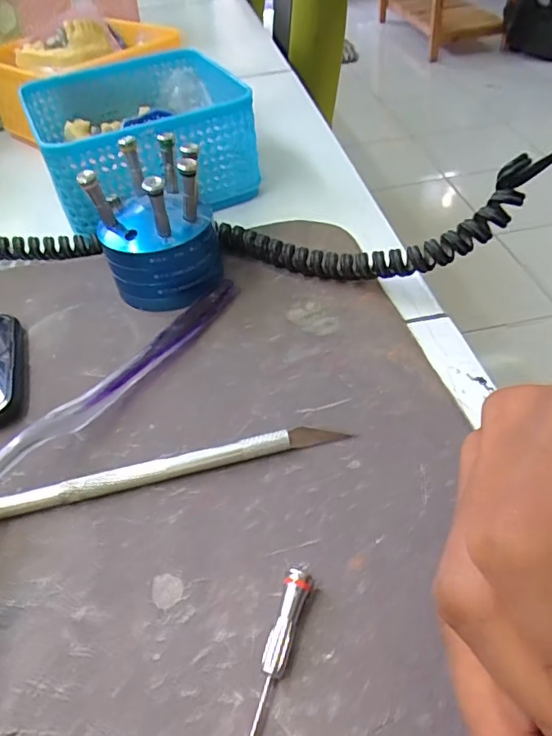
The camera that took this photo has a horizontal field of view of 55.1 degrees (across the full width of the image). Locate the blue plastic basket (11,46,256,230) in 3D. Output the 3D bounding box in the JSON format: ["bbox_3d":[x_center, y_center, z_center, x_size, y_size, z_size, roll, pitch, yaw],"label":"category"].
[{"bbox_3d":[-0.092,-0.157,0.361,0.124,0.063,0.136,-21,47,-14],"label":"blue plastic basket"}]

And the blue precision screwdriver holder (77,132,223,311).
[{"bbox_3d":[-0.061,-0.072,0.269,0.055,0.070,0.053,-16,46,-10],"label":"blue precision screwdriver holder"}]

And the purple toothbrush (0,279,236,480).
[{"bbox_3d":[-0.077,0.014,0.222,0.016,0.018,0.183,21,51,24],"label":"purple toothbrush"}]

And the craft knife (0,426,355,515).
[{"bbox_3d":[-0.040,0.038,0.201,0.133,0.008,0.008,-13,46,-6],"label":"craft knife"}]

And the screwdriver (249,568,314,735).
[{"bbox_3d":[-0.004,0.089,0.147,0.008,0.009,0.066,13,48,18],"label":"screwdriver"}]

